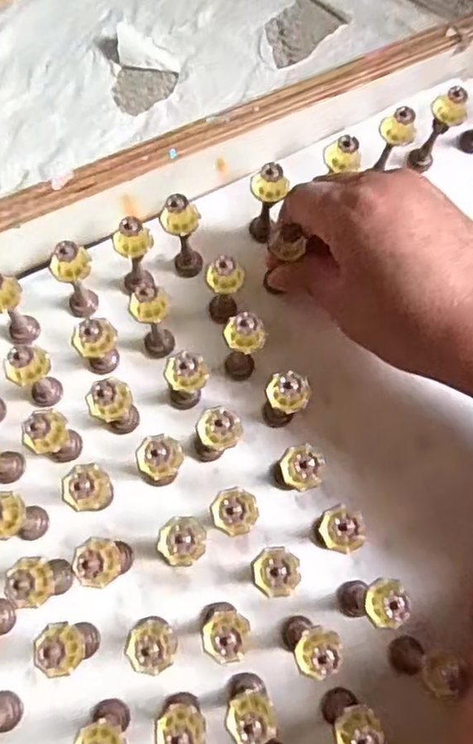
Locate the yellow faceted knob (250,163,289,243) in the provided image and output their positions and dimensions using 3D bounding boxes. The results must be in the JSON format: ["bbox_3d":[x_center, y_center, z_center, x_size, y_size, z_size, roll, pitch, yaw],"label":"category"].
[{"bbox_3d":[0.015,-0.084,0.301,0.018,0.047,0.016,7,74,-1],"label":"yellow faceted knob"}]

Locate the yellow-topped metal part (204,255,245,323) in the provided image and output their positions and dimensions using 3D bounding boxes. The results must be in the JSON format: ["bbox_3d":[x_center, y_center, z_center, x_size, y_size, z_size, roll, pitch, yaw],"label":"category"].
[{"bbox_3d":[-0.006,-0.041,0.290,0.017,0.056,0.016,2,71,-2],"label":"yellow-topped metal part"}]

